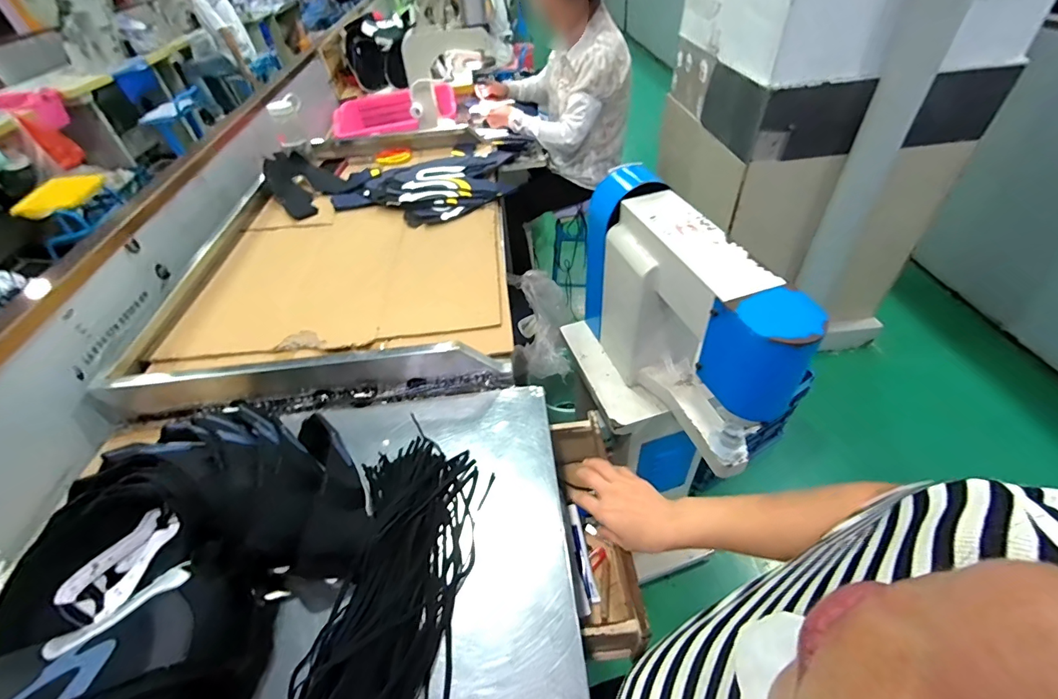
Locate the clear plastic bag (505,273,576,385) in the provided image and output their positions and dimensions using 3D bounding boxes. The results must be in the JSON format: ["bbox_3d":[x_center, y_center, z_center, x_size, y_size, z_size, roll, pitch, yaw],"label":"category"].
[{"bbox_3d":[0.053,-0.088,1.458,0.186,0.120,0.352,-6,81,0],"label":"clear plastic bag"}]

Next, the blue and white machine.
[{"bbox_3d":[0.208,-0.040,0.754,0.190,0.335,0.451,-11,46,-5],"label":"blue and white machine"}]

